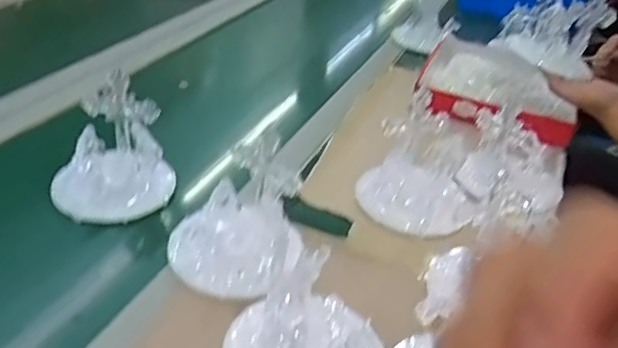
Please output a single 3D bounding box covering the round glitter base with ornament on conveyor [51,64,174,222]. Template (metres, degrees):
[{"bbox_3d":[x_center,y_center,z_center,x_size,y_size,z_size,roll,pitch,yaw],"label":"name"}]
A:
[{"bbox_3d":[-0.213,-0.031,0.640,0.124,0.120,0.114,-3,35,-13],"label":"round glitter base with ornament on conveyor"}]

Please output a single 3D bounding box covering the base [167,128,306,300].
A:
[{"bbox_3d":[-0.068,0.038,0.551,0.118,0.114,0.116,4,34,-3],"label":"base"}]

